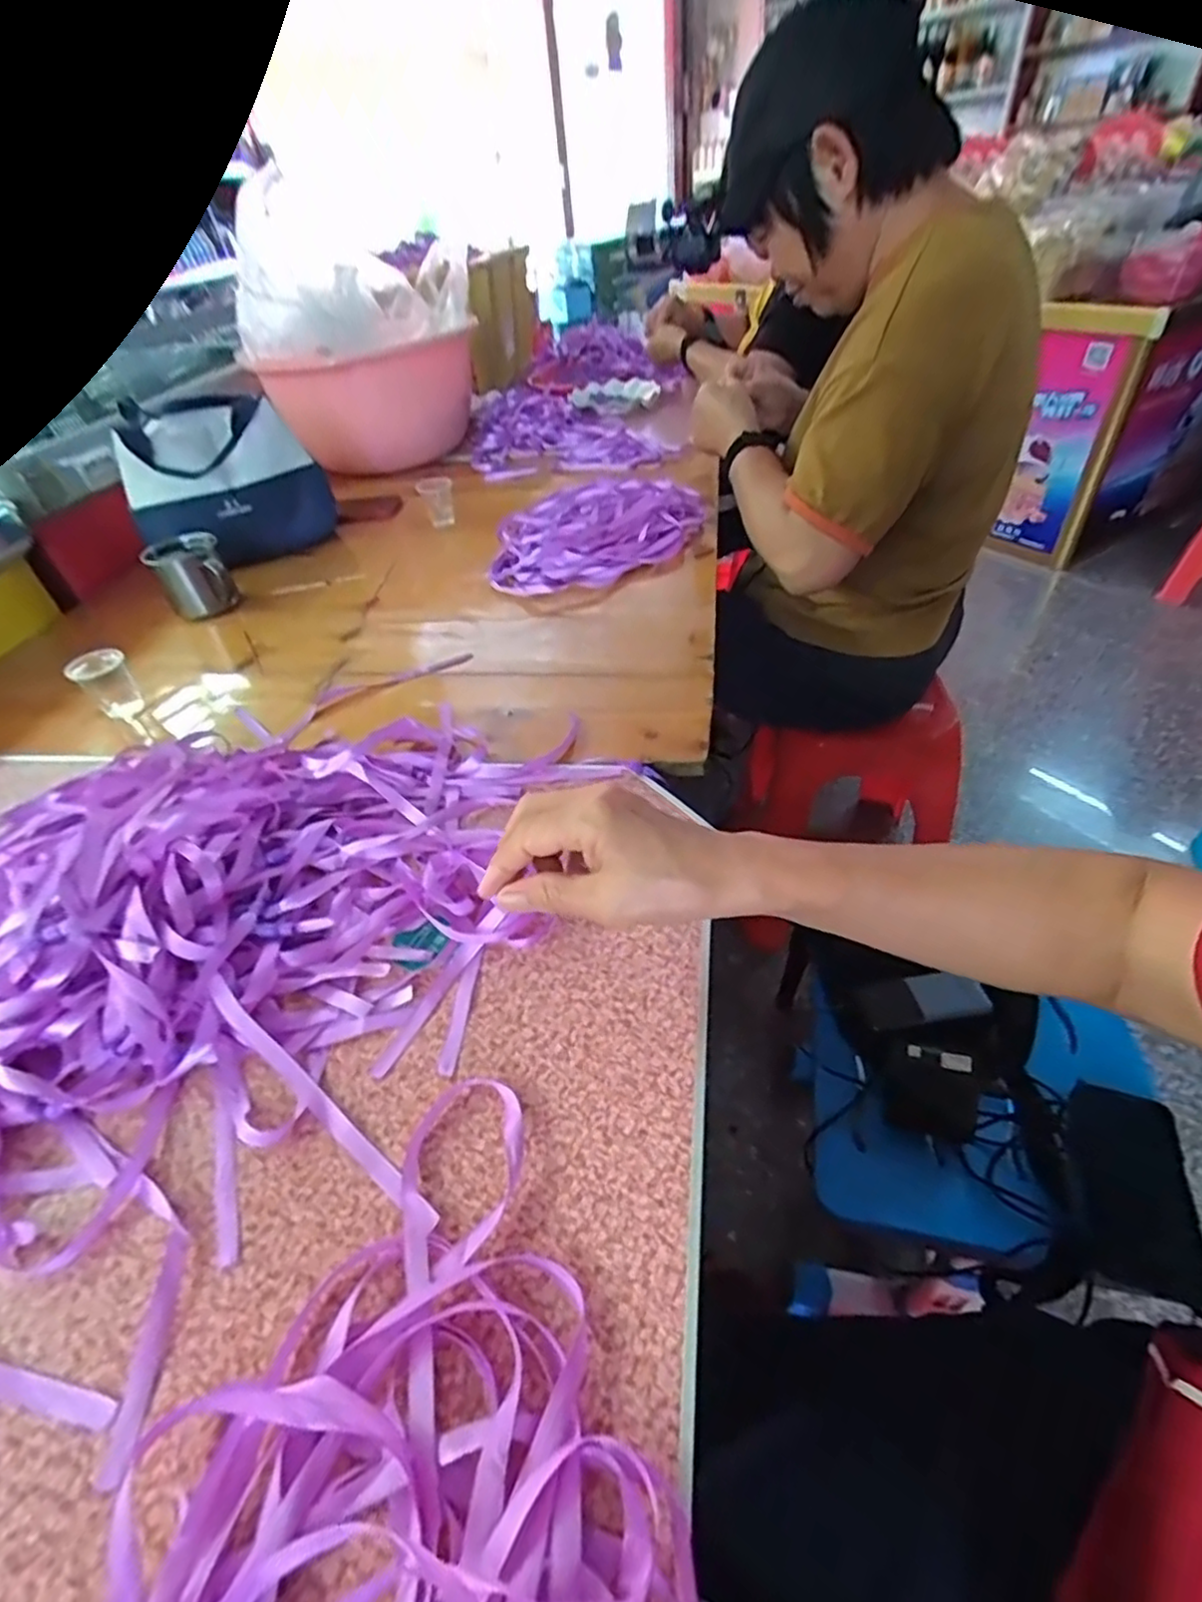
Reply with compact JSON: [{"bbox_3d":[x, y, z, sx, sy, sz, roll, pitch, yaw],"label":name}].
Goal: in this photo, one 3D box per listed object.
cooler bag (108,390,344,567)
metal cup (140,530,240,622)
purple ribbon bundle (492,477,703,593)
[{"bbox_3d":[-0.511,-0.439,0.927,0.243,0.178,0.117,-18,44,-12],"label":"cooler bag"},{"bbox_3d":[-0.497,-0.274,0.823,0.082,0.075,0.072,-29,47,-23],"label":"metal cup"},{"bbox_3d":[-0.008,-0.355,0.873,0.314,0.027,0.221,-26,46,-20],"label":"purple ribbon bundle"}]

